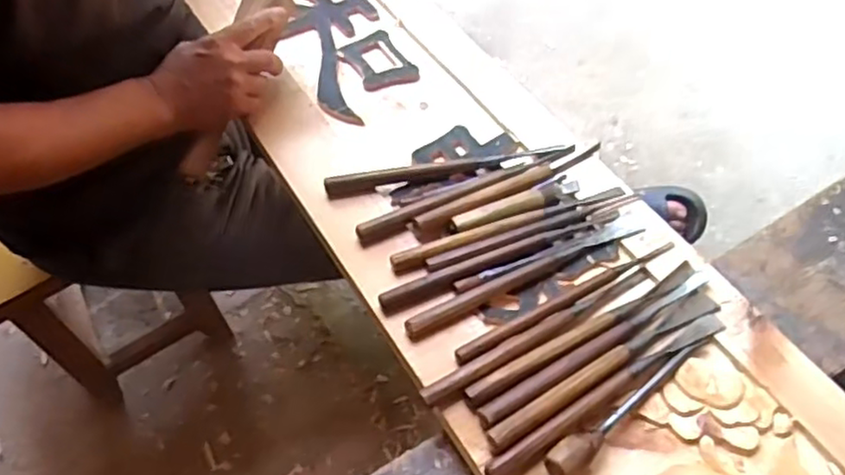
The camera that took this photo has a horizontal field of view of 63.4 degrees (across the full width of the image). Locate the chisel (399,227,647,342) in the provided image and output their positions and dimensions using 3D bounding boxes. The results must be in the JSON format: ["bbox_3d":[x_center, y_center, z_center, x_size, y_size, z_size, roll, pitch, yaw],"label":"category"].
[{"bbox_3d":[0.099,0.036,0.652,0.251,0.013,0.022,-24,57,-15],"label":"chisel"}]

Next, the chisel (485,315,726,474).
[{"bbox_3d":[0.162,0.130,0.580,0.257,0.016,0.020,-29,58,-19],"label":"chisel"}]

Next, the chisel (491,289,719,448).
[{"bbox_3d":[0.161,0.109,0.588,0.252,0.015,0.019,-28,58,-18],"label":"chisel"}]

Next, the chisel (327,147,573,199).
[{"bbox_3d":[0.028,-0.081,0.744,0.268,0.015,0.026,-11,54,-7],"label":"chisel"}]

